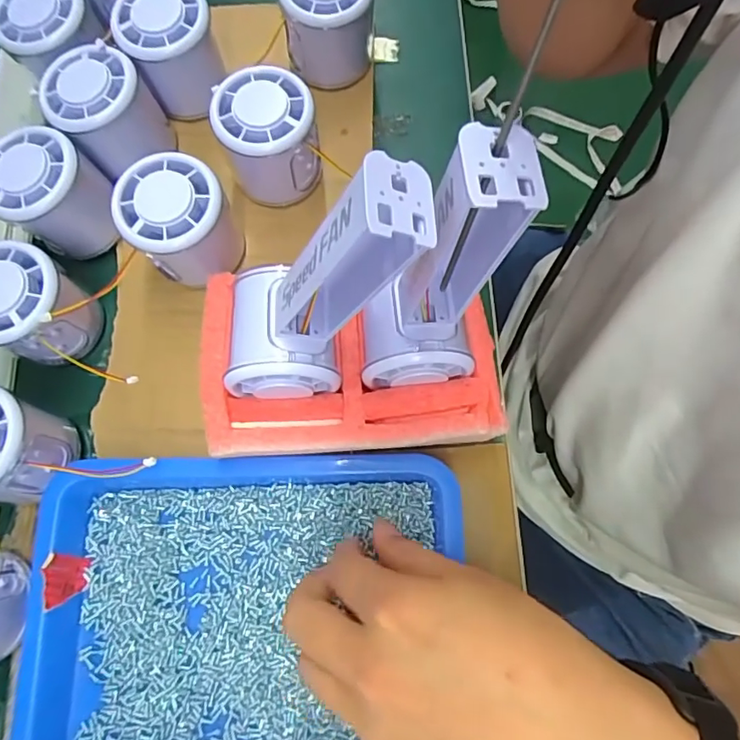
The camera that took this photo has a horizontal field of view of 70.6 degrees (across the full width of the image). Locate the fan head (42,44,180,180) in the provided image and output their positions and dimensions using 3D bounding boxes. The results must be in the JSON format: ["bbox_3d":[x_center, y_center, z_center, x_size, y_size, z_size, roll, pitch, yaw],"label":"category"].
[{"bbox_3d":[-0.157,-0.153,0.316,0.049,0.057,0.055,43,80,11],"label":"fan head"}]

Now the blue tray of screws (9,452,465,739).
[{"bbox_3d":[-0.066,0.132,0.261,0.219,0.031,0.171,-1,76,1],"label":"blue tray of screws"}]

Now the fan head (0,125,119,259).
[{"bbox_3d":[-0.184,-0.101,0.308,0.053,0.057,0.055,0,76,1],"label":"fan head"}]

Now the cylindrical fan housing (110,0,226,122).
[{"bbox_3d":[-0.123,-0.201,0.335,0.053,0.067,0.052,0,76,1],"label":"cylindrical fan housing"}]

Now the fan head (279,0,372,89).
[{"bbox_3d":[-0.026,-0.215,0.328,0.055,0.067,0.051,0,76,1],"label":"fan head"}]

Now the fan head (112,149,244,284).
[{"bbox_3d":[-0.105,-0.080,0.299,0.054,0.062,0.054,0,76,1],"label":"fan head"}]

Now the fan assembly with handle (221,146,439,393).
[{"bbox_3d":[-0.028,-0.034,0.223,0.045,0.144,0.064,-8,73,-35],"label":"fan assembly with handle"}]

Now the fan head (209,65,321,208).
[{"bbox_3d":[-0.059,-0.135,0.312,0.053,0.059,0.052,0,76,1],"label":"fan head"}]

